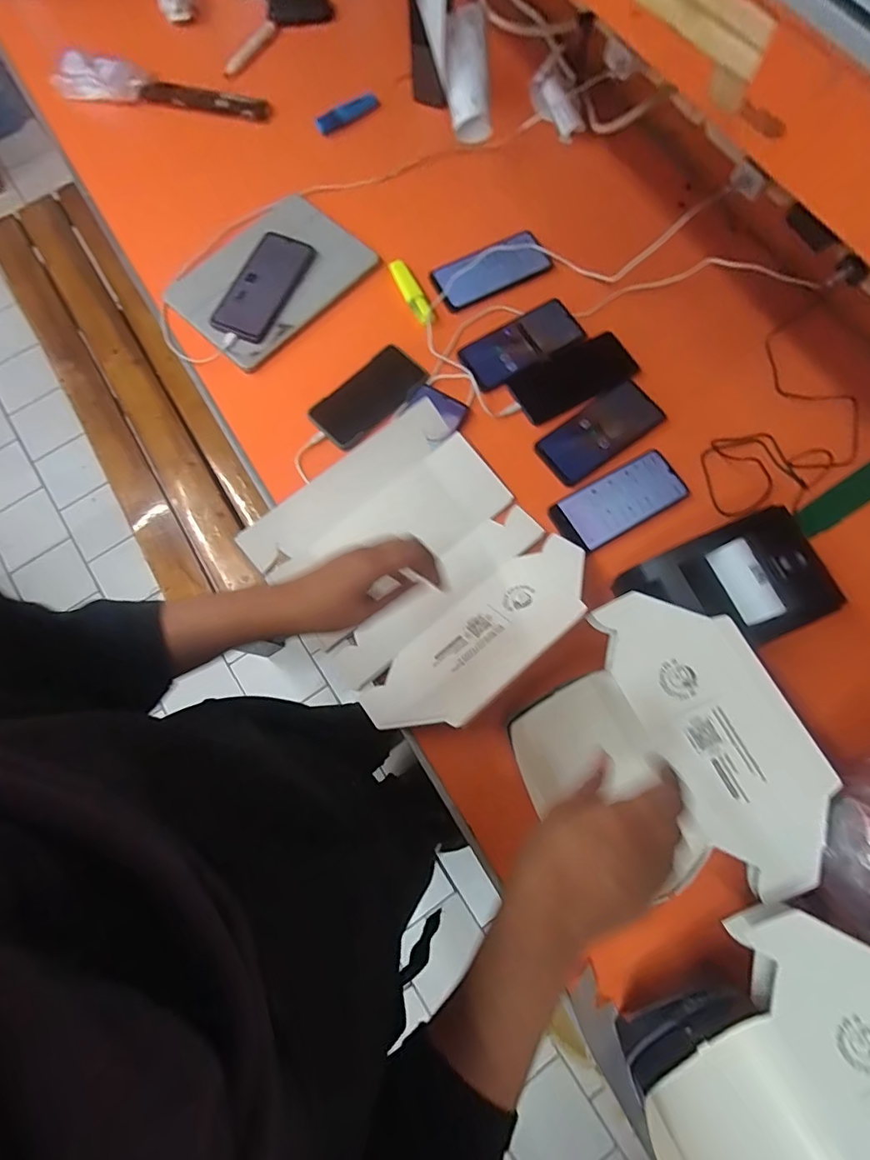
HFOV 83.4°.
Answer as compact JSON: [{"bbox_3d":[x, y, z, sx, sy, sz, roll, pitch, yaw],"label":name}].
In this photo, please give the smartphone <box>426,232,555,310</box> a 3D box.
[{"bbox_3d":[0.079,-0.432,0.677,0.156,0.012,0.065,-26,76,-6],"label":"smartphone"}]

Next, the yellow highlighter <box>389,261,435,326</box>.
[{"bbox_3d":[-0.033,-0.395,0.668,0.028,0.013,0.106,-25,76,-5],"label":"yellow highlighter"}]

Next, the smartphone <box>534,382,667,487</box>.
[{"bbox_3d":[0.212,-0.189,0.622,0.163,0.009,0.072,-35,77,-8],"label":"smartphone"}]

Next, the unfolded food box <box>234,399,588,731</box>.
[{"bbox_3d":[-0.017,-0.019,0.543,0.282,0.086,0.312,-39,78,-9],"label":"unfolded food box"}]

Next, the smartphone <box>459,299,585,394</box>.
[{"bbox_3d":[0.114,-0.314,0.648,0.163,0.008,0.072,-30,76,-7],"label":"smartphone"}]

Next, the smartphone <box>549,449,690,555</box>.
[{"bbox_3d":[0.224,-0.096,0.594,0.169,0.007,0.073,-29,76,-6],"label":"smartphone"}]

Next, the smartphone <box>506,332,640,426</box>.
[{"bbox_3d":[0.185,-0.269,0.650,0.162,0.011,0.078,-29,76,-6],"label":"smartphone"}]

